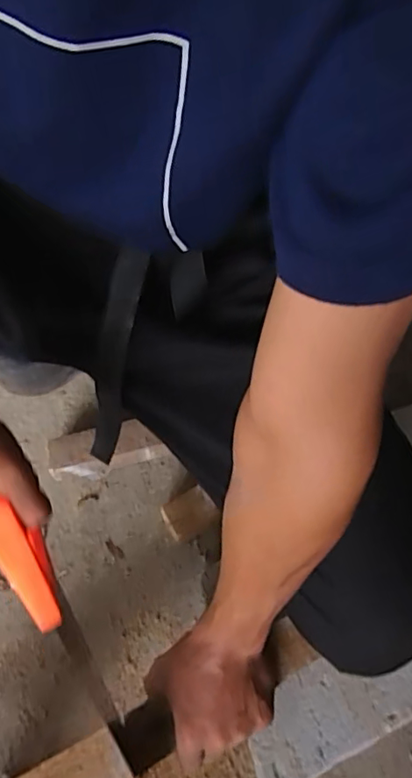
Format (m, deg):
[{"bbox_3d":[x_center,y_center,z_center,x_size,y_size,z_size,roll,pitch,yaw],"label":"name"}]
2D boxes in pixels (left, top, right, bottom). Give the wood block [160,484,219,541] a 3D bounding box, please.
[{"bbox_3d":[-0.017,0.145,0.630,0.065,0.047,0.046,-31,68,-15],"label":"wood block"}]

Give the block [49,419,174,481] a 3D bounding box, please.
[{"bbox_3d":[-0.117,0.073,0.660,0.132,0.051,0.046,-11,65,-6],"label":"block"}]

